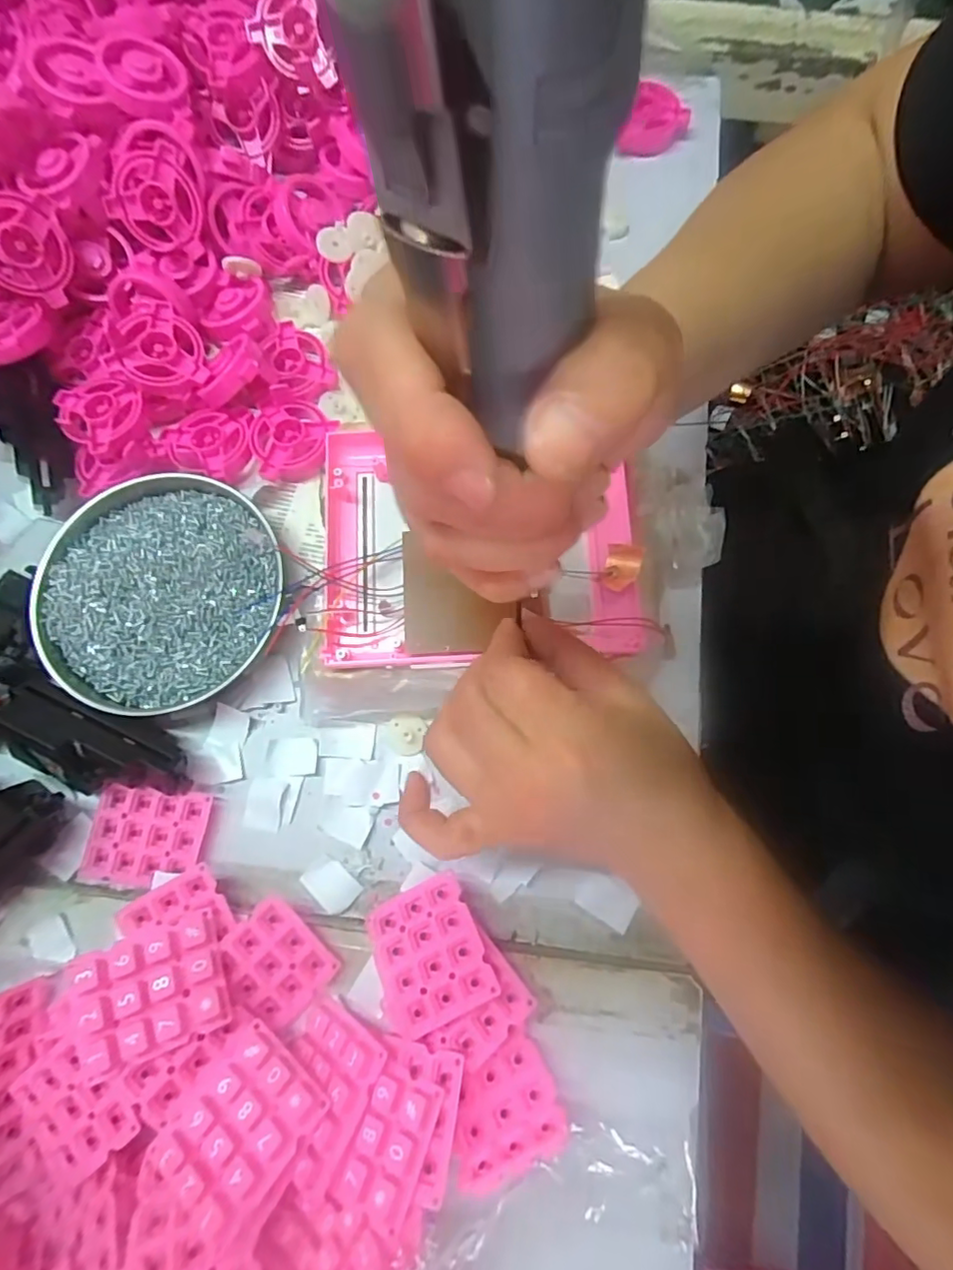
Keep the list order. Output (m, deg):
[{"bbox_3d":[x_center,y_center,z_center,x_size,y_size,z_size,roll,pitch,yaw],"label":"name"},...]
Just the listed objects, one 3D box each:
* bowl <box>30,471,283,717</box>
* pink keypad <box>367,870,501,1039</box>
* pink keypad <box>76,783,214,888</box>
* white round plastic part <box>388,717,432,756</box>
[{"bbox_3d":[-0.181,-0.025,0.325,0.124,0.022,0.135,0,77,0],"label":"bowl"},{"bbox_3d":[-0.025,0.152,0.272,0.051,0.007,0.059,-27,62,0],"label":"pink keypad"},{"bbox_3d":[-0.176,0.107,0.304,0.060,0.008,0.050,8,78,2],"label":"pink keypad"},{"bbox_3d":[-0.039,0.056,0.318,0.021,0.007,0.020,0,77,0],"label":"white round plastic part"}]

